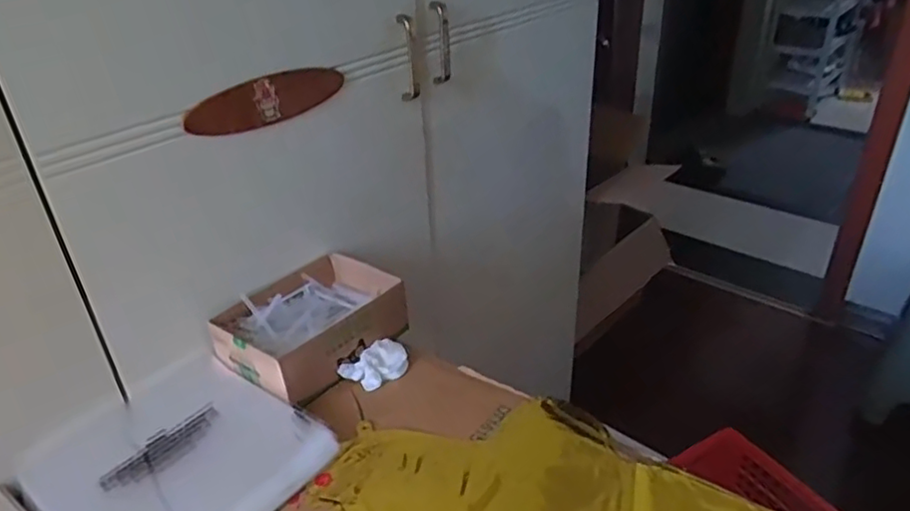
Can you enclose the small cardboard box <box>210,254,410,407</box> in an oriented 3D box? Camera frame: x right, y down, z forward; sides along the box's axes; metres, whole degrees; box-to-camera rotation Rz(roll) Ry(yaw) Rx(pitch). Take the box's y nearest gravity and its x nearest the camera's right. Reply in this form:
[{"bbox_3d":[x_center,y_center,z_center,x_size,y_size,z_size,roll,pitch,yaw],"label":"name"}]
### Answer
[{"bbox_3d":[-0.159,0.078,0.717,0.143,0.065,0.188,20,38,33],"label":"small cardboard box"}]

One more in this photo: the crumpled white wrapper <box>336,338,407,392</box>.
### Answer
[{"bbox_3d":[-0.084,0.118,0.686,0.044,0.023,0.067,22,39,35],"label":"crumpled white wrapper"}]

